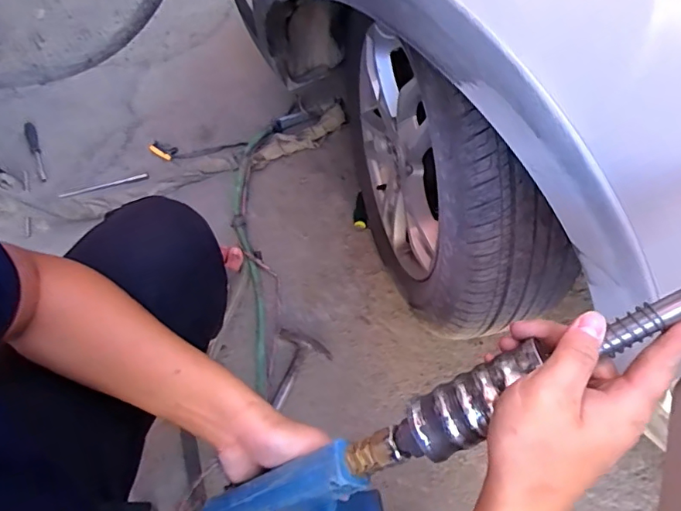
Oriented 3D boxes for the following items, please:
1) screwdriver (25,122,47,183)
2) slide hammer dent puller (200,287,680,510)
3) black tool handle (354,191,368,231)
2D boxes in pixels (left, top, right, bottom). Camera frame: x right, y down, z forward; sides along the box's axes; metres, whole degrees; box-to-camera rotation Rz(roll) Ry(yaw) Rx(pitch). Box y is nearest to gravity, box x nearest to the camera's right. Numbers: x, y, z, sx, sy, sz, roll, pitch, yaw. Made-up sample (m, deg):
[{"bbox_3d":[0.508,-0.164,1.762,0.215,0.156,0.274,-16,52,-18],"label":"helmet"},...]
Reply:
[{"bbox_3d":[-0.724,-0.249,1.199,0.029,0.024,0.184,-24,67,-9],"label":"screwdriver"},{"bbox_3d":[0.134,0.107,0.376,0.577,0.132,0.075,-36,65,23],"label":"slide hammer dent puller"},{"bbox_3d":[0.045,-0.101,1.115,0.028,0.035,0.090,1,66,1],"label":"black tool handle"}]

